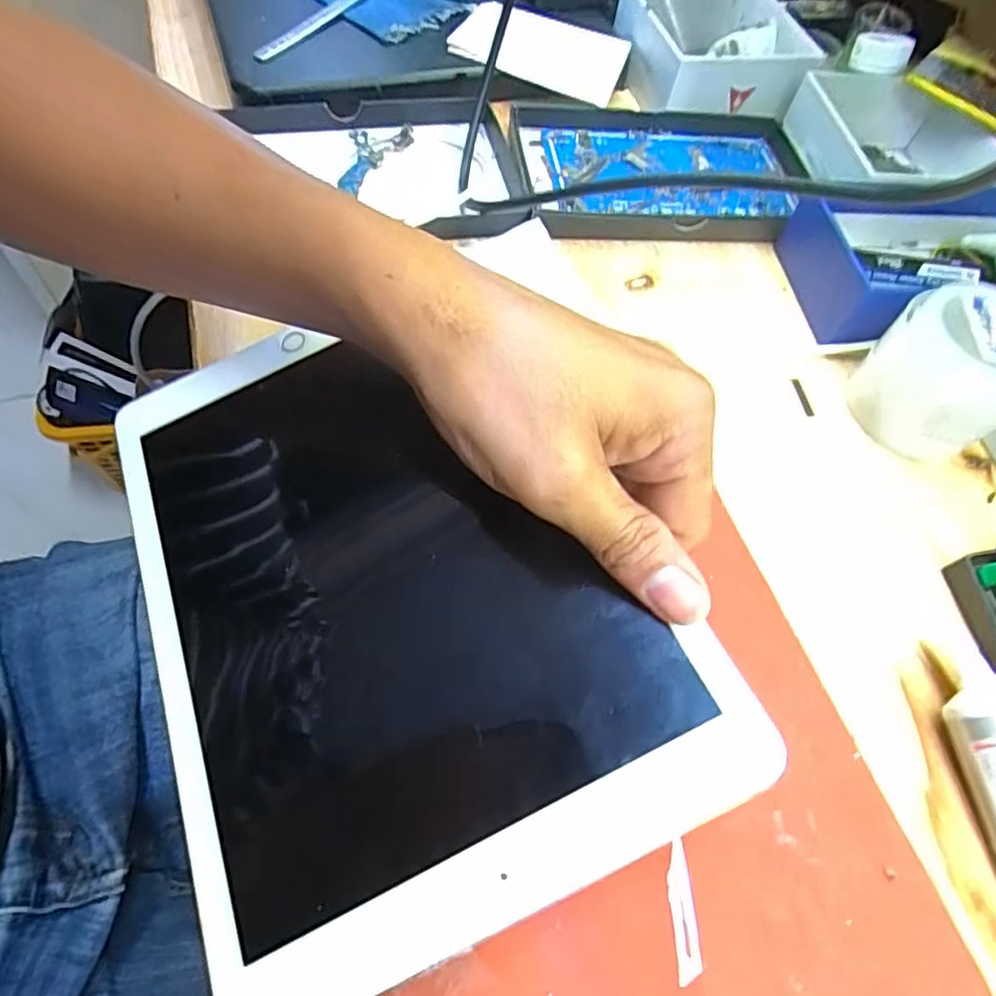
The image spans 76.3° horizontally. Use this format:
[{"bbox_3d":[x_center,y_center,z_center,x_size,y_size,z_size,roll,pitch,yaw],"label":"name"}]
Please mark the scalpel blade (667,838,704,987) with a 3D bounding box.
[{"bbox_3d":[0.057,0.126,0.194,0.008,0.004,0.037,1,61,-7],"label":"scalpel blade"}]

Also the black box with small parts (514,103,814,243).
[{"bbox_3d":[0.099,-0.190,0.375,0.165,0.020,0.106,-3,62,-8],"label":"black box with small parts"}]

